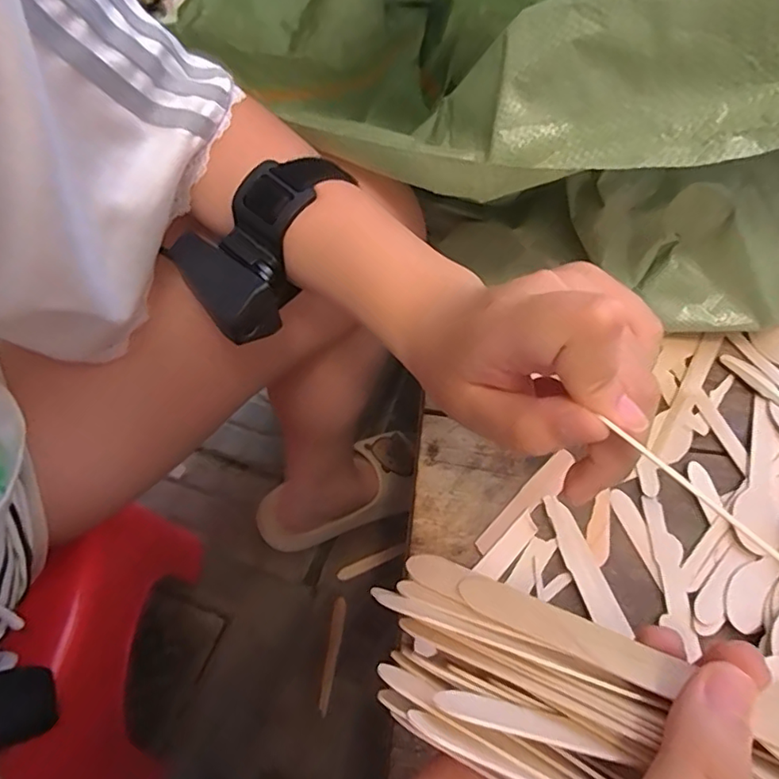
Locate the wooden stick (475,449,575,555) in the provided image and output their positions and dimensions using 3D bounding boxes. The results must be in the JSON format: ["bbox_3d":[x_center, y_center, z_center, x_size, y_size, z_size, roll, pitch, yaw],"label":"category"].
[{"bbox_3d":[0.084,0.070,0.350,0.015,0.006,0.085,40,60,21],"label":"wooden stick"}]

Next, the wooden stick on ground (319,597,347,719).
[{"bbox_3d":[-0.066,0.308,0.662,0.016,0.004,0.124,7,54,0],"label":"wooden stick on ground"}]

